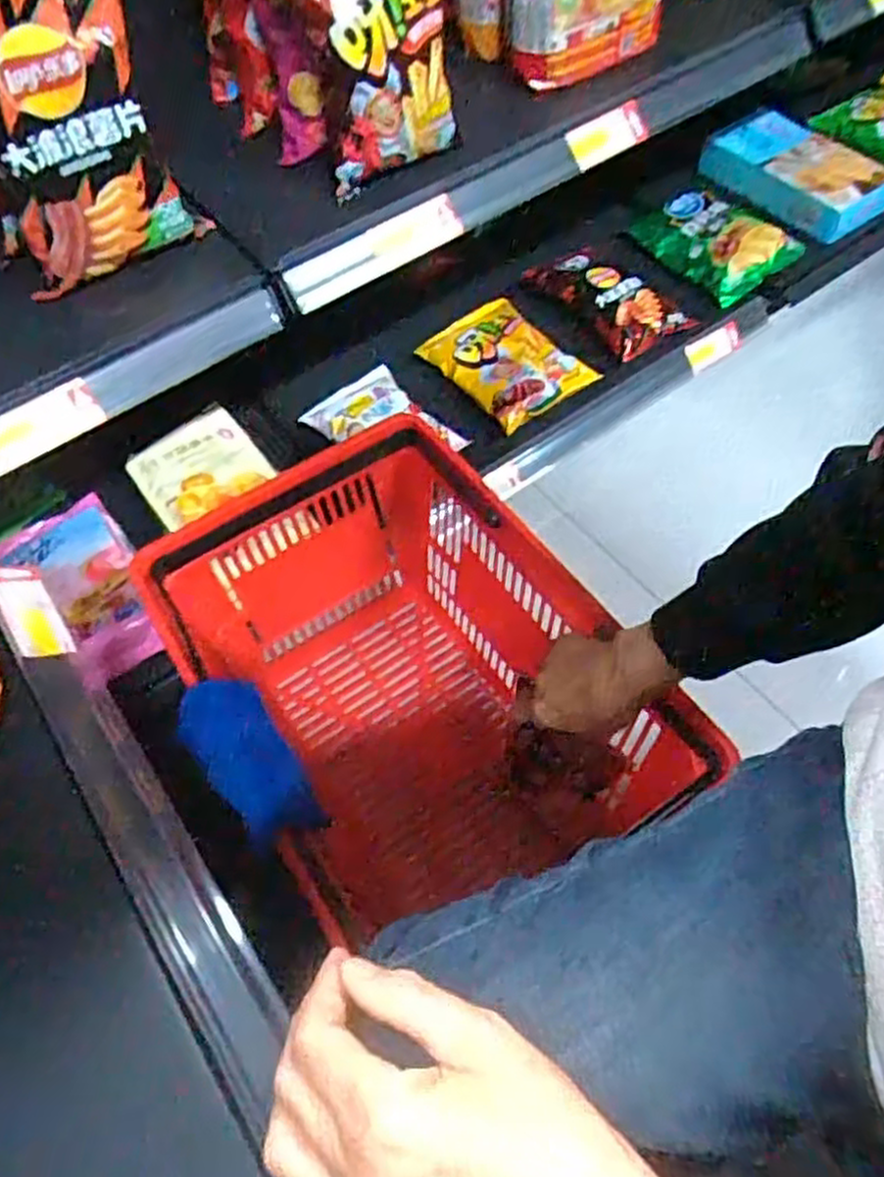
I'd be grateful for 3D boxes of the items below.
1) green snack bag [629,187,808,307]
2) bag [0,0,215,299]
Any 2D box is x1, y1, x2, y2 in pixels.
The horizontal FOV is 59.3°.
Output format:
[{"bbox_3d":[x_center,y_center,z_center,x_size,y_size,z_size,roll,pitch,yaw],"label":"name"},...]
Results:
[{"bbox_3d":[0.386,-0.491,1.119,0.199,0.059,0.158,34,66,23],"label":"green snack bag"},{"bbox_3d":[-0.295,-0.356,0.609,0.160,0.187,0.081,-29,60,-13],"label":"bag"}]

